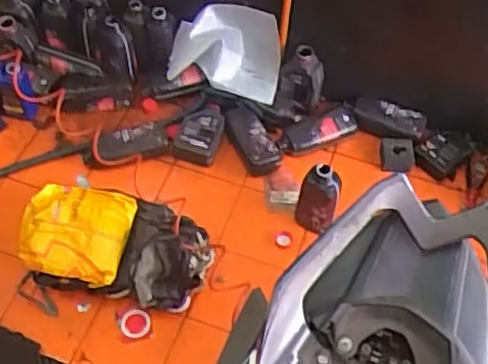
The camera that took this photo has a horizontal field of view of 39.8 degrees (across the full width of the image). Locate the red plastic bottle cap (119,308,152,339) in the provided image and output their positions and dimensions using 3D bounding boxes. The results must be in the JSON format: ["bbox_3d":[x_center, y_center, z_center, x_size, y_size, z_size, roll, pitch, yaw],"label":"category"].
[{"bbox_3d":[-0.256,0.337,1.593,0.073,0.033,0.072,1,56,-2],"label":"red plastic bottle cap"}]

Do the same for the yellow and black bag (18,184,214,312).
[{"bbox_3d":[-0.302,0.158,1.590,0.436,0.133,0.236,14,56,7],"label":"yellow and black bag"}]

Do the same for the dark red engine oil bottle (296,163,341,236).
[{"bbox_3d":[0.186,0.047,1.656,0.103,0.224,0.064,16,57,9],"label":"dark red engine oil bottle"}]

